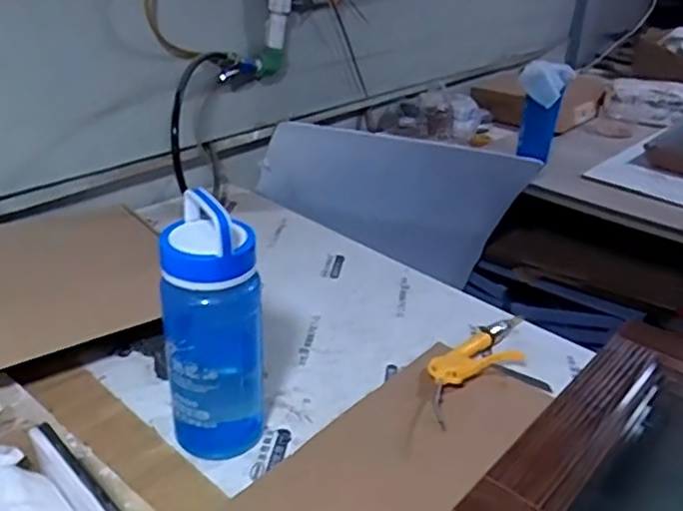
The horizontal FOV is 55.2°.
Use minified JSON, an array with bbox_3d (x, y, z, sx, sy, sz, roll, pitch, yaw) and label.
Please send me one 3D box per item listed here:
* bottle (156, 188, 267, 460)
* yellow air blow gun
[{"bbox_3d":[-0.134,0.084,0.690,0.105,0.280,0.077,0,26,-6],"label":"bottle"},{"bbox_3d":[0.188,0.140,0.887,0.084,0.031,0.260,21,32,33],"label":"yellow air blow gun"}]

